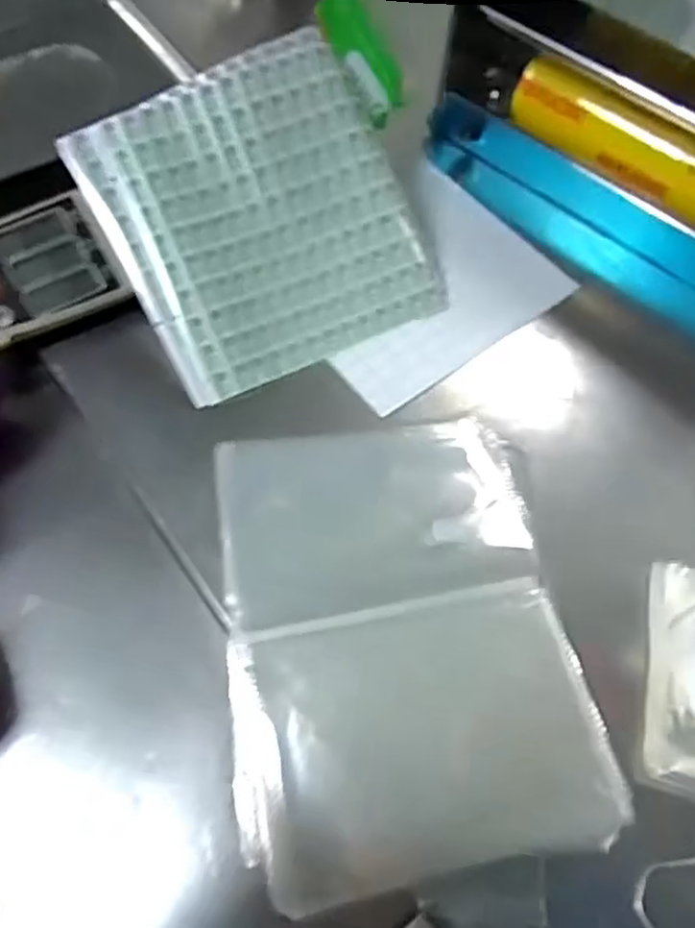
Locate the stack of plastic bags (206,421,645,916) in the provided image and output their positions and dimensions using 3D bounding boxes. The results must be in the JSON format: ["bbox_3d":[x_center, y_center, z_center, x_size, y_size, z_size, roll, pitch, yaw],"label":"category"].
[{"bbox_3d":[0.040,0.120,0.564,0.266,0.044,0.365,-6,61,-8],"label":"stack of plastic bags"}]

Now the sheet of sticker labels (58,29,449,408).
[{"bbox_3d":[-0.081,-0.241,0.709,0.286,0.032,0.292,-28,97,-9],"label":"sheet of sticker labels"}]

